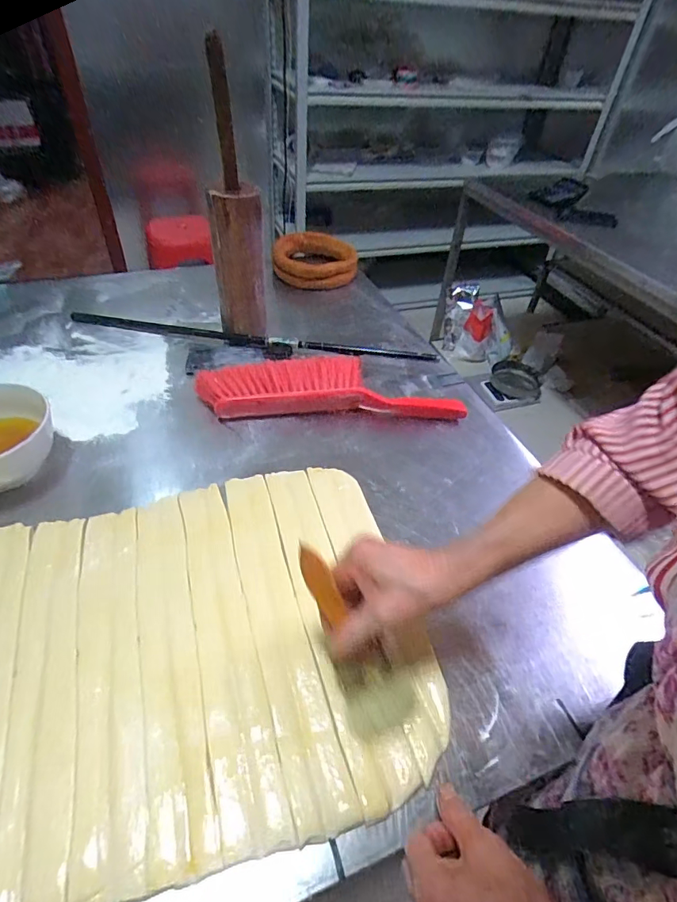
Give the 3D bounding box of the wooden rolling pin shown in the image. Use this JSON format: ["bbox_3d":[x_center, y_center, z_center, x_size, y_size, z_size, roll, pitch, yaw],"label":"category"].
[{"bbox_3d":[-0.153,-0.345,0.692,0.077,0.380,0.073,-5,45,-9],"label":"wooden rolling pin"}]

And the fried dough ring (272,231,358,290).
[{"bbox_3d":[-0.051,-0.415,1.012,0.186,0.038,0.212,-2,44,-7],"label":"fried dough ring"}]

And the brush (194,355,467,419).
[{"bbox_3d":[-0.013,-0.102,0.698,0.393,0.057,0.106,0,44,-5],"label":"brush"}]

